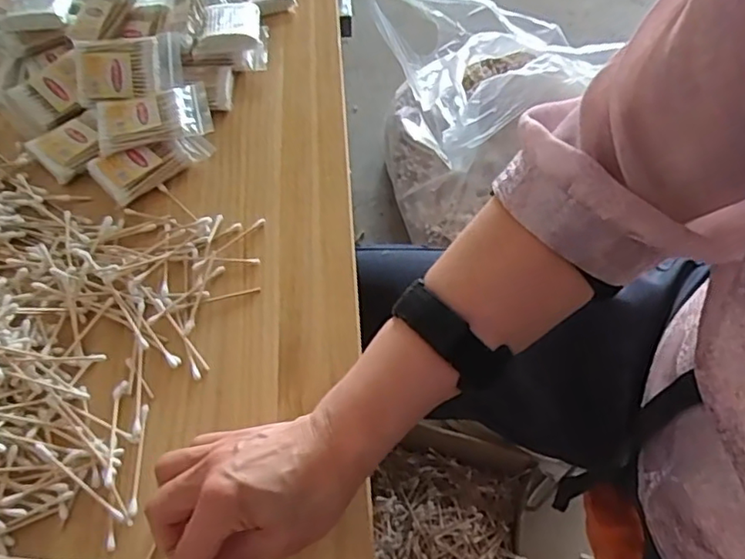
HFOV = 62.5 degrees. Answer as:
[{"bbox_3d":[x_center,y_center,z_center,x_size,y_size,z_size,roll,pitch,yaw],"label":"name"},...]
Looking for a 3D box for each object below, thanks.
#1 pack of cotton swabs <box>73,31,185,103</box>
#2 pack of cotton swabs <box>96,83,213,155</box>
[{"bbox_3d":[-0.225,-0.193,0.565,0.090,0.026,0.057,-11,91,-6],"label":"pack of cotton swabs"},{"bbox_3d":[-0.193,-0.142,0.541,0.096,0.021,0.059,-15,58,-8],"label":"pack of cotton swabs"}]

